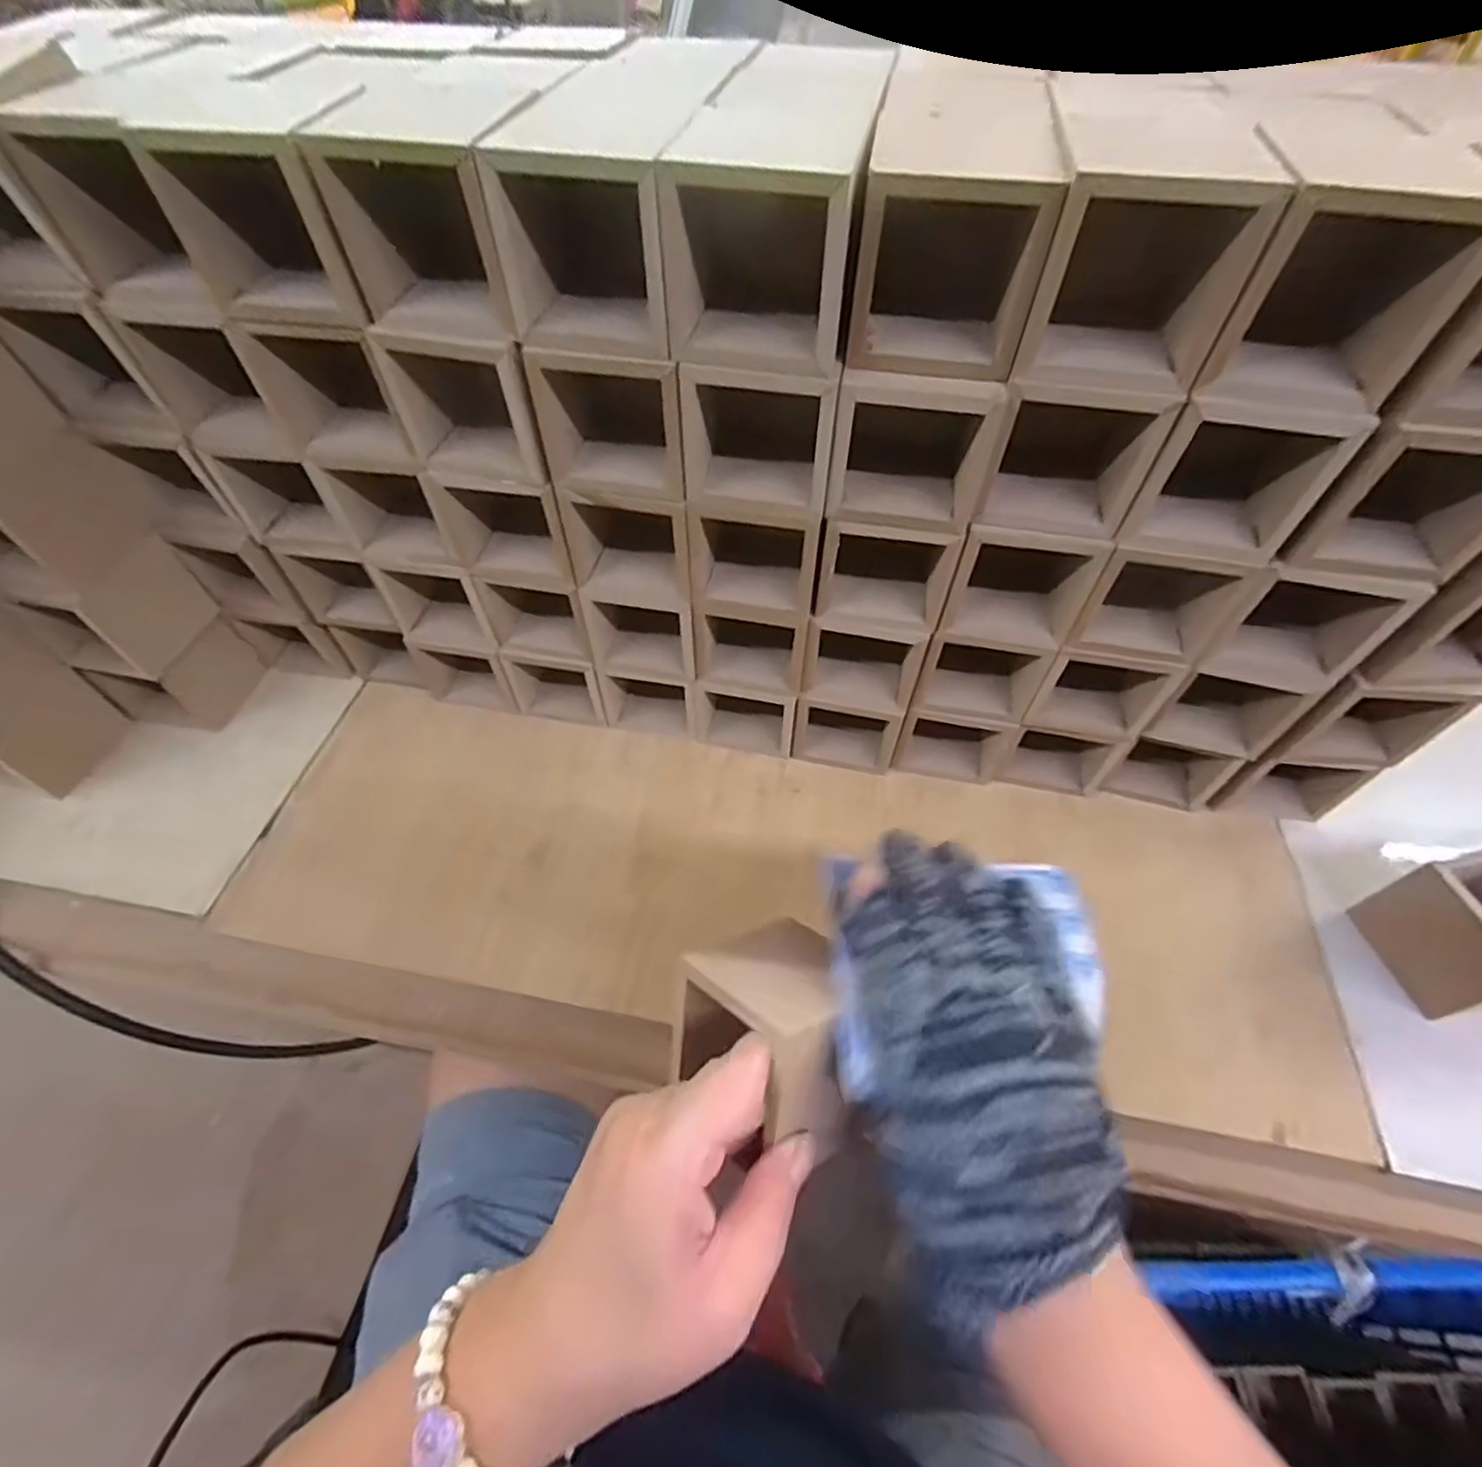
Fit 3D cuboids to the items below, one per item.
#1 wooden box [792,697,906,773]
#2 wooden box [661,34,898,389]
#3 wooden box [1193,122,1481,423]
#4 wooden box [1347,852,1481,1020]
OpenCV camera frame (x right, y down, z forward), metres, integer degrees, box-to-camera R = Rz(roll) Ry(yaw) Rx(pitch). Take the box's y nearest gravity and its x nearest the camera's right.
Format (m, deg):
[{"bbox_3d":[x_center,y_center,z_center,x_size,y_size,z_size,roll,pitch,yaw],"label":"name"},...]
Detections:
[{"bbox_3d":[0.066,-0.009,0.433,0.061,0.052,0.040,8,53,6],"label":"wooden box"},{"bbox_3d":[0.020,-0.206,0.268,0.068,0.075,0.131,10,54,8],"label":"wooden box"},{"bbox_3d":[0.201,-0.156,0.236,0.063,0.066,0.073,17,55,12],"label":"wooden box"},{"bbox_3d":[0.371,0.100,0.347,0.068,0.063,0.060,-11,53,-8],"label":"wooden box"}]

